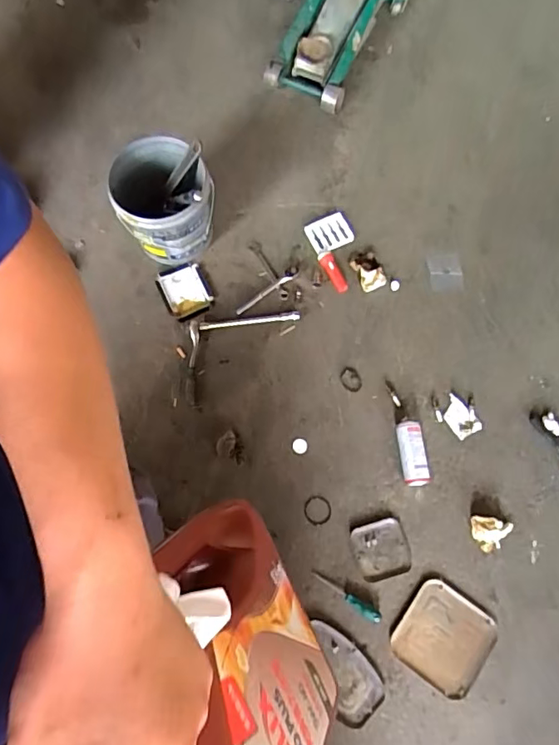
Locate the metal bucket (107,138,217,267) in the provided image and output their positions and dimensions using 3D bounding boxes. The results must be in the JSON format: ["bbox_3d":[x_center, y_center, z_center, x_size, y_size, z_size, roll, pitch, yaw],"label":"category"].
[{"bbox_3d":[-0.314,-0.466,1.461,0.252,0.271,0.231,0,75,-2],"label":"metal bucket"}]

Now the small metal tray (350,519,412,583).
[{"bbox_3d":[0.259,0.450,1.367,0.137,0.010,0.137,-15,76,-6],"label":"small metal tray"}]

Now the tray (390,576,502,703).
[{"bbox_3d":[0.399,0.643,1.310,0.211,0.011,0.212,37,77,8],"label":"tray"}]

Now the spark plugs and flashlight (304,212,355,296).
[{"bbox_3d":[0.174,-0.356,1.595,0.128,0.035,0.240,-22,74,-6],"label":"spark plugs and flashlight"}]

